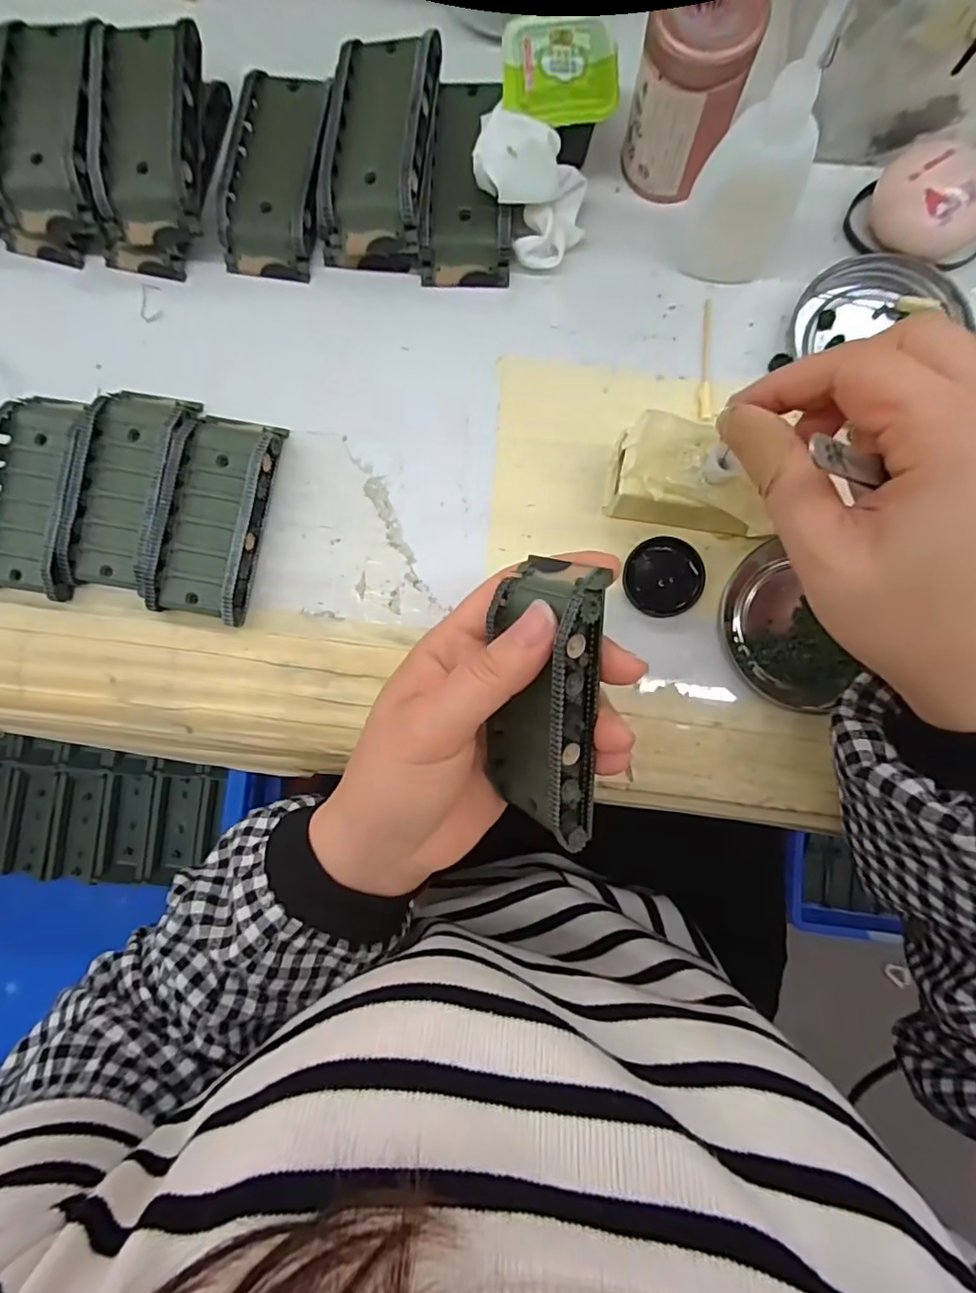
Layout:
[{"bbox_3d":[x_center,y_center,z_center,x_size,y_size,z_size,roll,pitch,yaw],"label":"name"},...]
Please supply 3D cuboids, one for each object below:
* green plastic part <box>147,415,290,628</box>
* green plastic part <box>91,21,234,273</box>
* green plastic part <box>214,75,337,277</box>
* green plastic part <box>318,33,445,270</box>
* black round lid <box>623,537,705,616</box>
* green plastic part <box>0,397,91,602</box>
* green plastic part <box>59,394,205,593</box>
[{"bbox_3d":[-0.128,-0.062,0.269,0.044,0.021,0.095,11,88,4],"label":"green plastic part"},{"bbox_3d":[-0.160,-0.239,0.273,0.056,0.035,0.102,4,87,4],"label":"green plastic part"},{"bbox_3d":[-0.101,-0.231,0.279,0.046,0.022,0.092,11,88,4],"label":"green plastic part"},{"bbox_3d":[-0.050,-0.231,0.267,0.048,0.036,0.091,8,88,4],"label":"green plastic part"},{"bbox_3d":[0.081,-0.031,0.262,0.035,0.007,0.035,0,87,3],"label":"black round lid"},{"bbox_3d":[-0.217,-0.073,0.273,0.044,0.018,0.094,9,88,4],"label":"green plastic part"},{"bbox_3d":[-0.171,-0.076,0.271,0.045,0.019,0.094,10,88,4],"label":"green plastic part"}]

